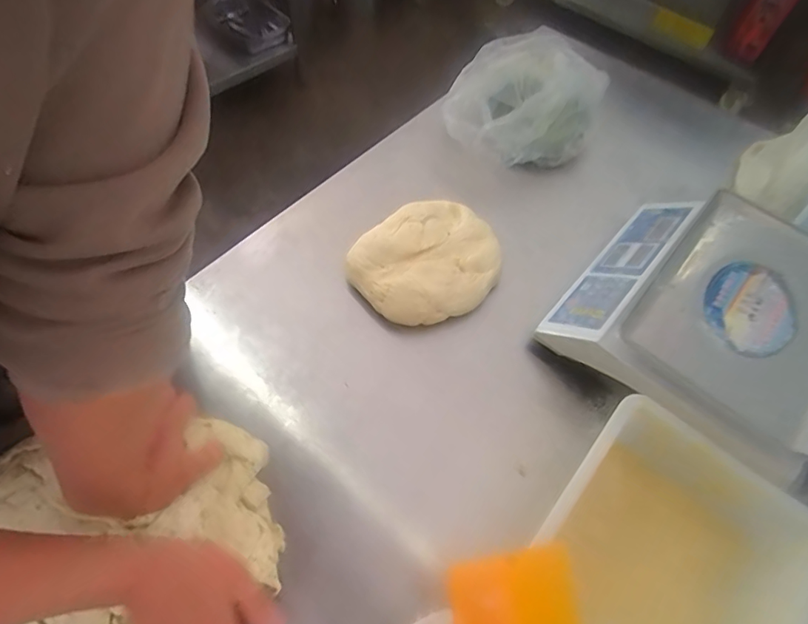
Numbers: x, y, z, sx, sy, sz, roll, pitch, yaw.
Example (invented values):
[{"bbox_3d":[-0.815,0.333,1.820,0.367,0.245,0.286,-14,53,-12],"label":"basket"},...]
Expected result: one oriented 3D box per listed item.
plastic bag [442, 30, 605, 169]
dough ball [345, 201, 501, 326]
[{"bbox_3d":[0.232,-0.399,0.912,0.256,0.080,0.340,23,59,9],"label":"plastic bag"},{"bbox_3d":[0.036,-0.076,0.730,0.222,0.062,0.186,-35,67,-23],"label":"dough ball"}]

